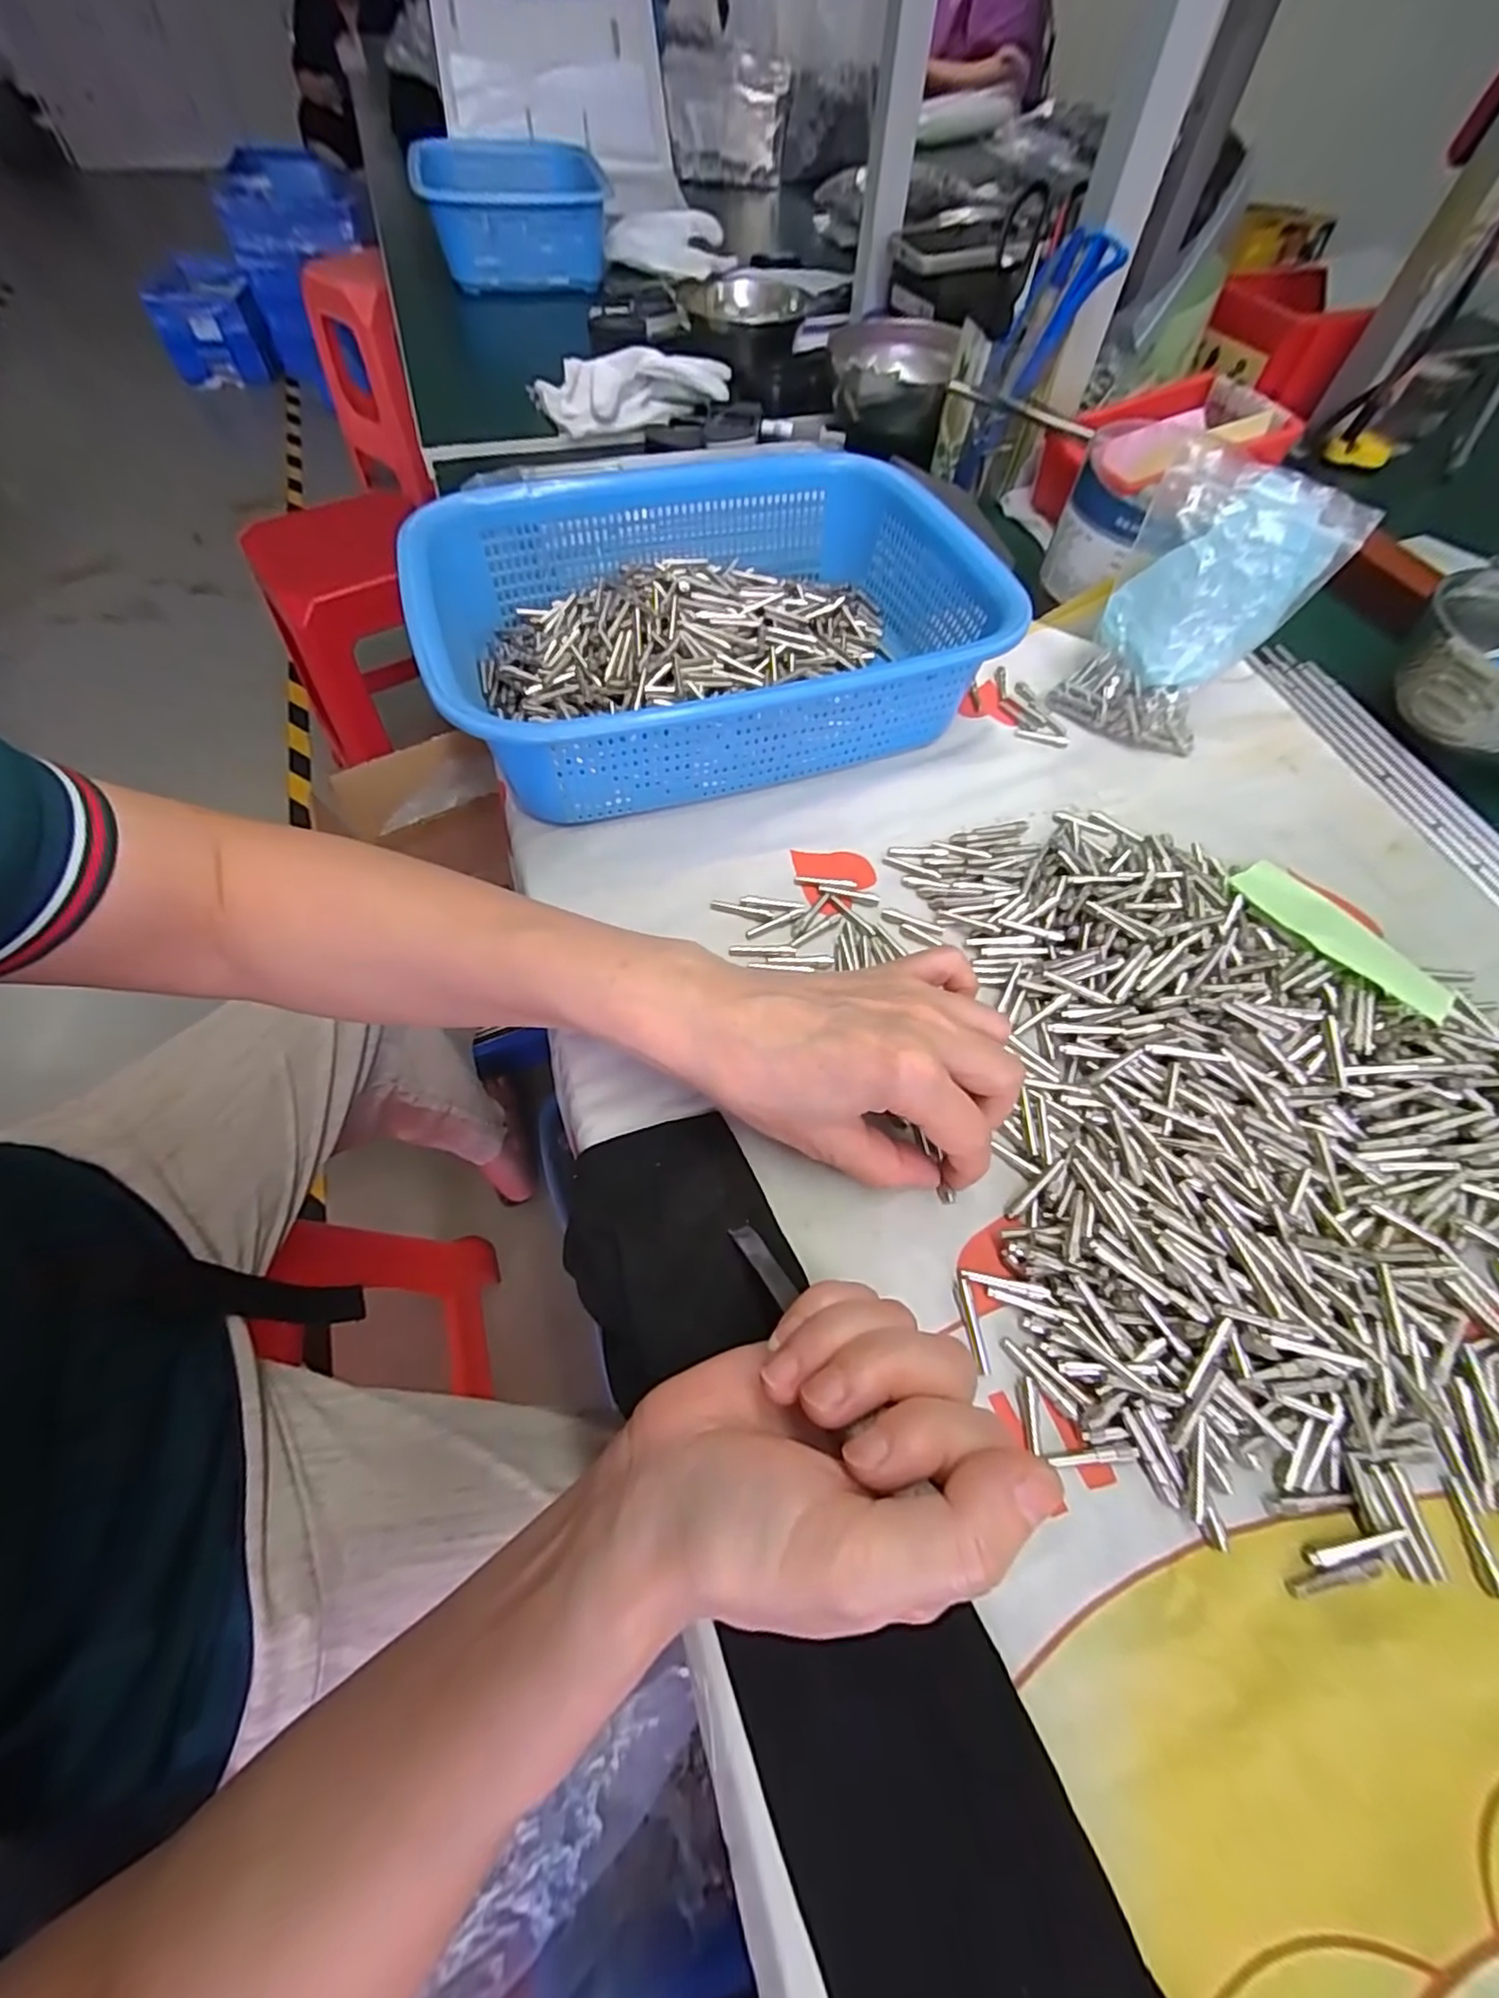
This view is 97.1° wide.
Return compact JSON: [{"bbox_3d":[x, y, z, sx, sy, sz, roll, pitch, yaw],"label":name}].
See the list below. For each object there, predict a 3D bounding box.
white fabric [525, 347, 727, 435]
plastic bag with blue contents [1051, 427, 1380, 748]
[{"bbox_3d":[-0.096,-0.523,0.562,0.170,0.036,0.083,-11,61,-9],"label":"white fabric"},{"bbox_3d":[0.235,-0.205,0.353,0.093,0.107,0.079,36,65,17],"label":"plastic bag with blue contents"}]

